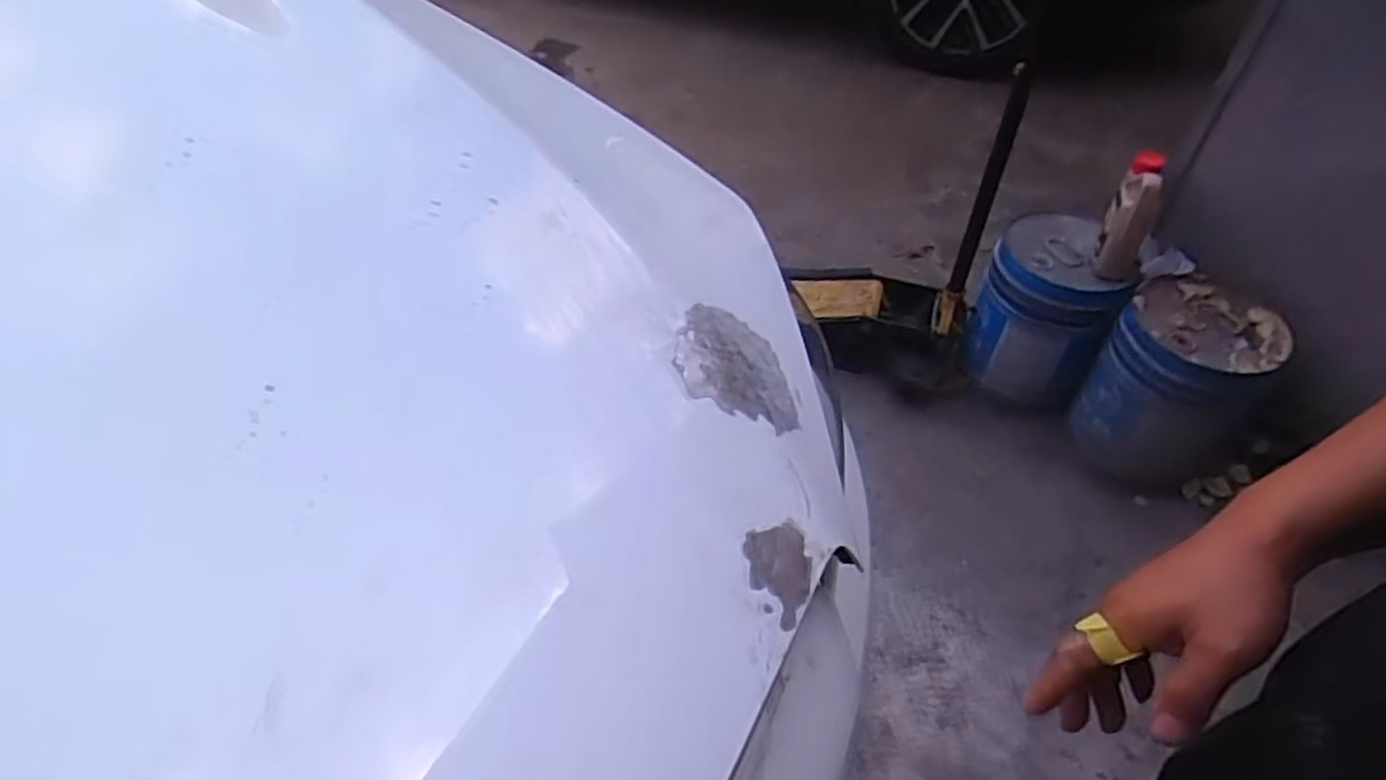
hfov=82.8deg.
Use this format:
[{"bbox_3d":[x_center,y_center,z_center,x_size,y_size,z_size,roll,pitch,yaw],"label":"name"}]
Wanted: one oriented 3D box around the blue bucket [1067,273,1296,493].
[{"bbox_3d":[0.933,0.001,1.534,0.262,0.370,0.270,2,47,-2],"label":"blue bucket"}]

